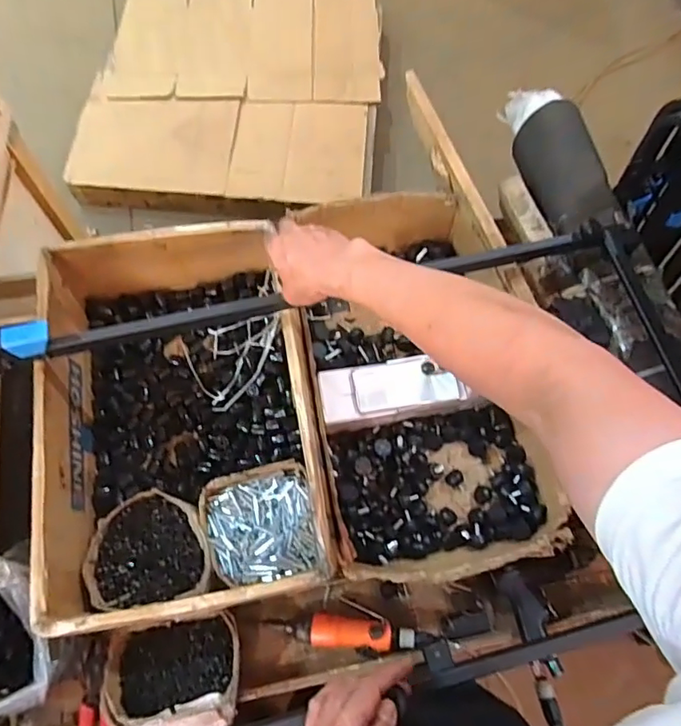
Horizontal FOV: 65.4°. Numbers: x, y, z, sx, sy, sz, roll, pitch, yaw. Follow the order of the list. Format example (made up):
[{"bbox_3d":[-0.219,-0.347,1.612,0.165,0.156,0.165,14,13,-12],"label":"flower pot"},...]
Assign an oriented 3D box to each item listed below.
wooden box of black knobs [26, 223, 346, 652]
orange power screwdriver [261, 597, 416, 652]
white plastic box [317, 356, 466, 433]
[{"bbox_3d":[-0.216,0.071,0.766,0.346,0.159,0.511,-8,69,-6],"label":"wooden box of black knobs"},{"bbox_3d":[0.000,0.389,0.781,0.216,0.050,0.054,6,68,0],"label":"orange power screwdriver"},{"bbox_3d":[0.101,0.034,0.816,0.158,0.016,0.072,-6,69,-5],"label":"white plastic box"}]

